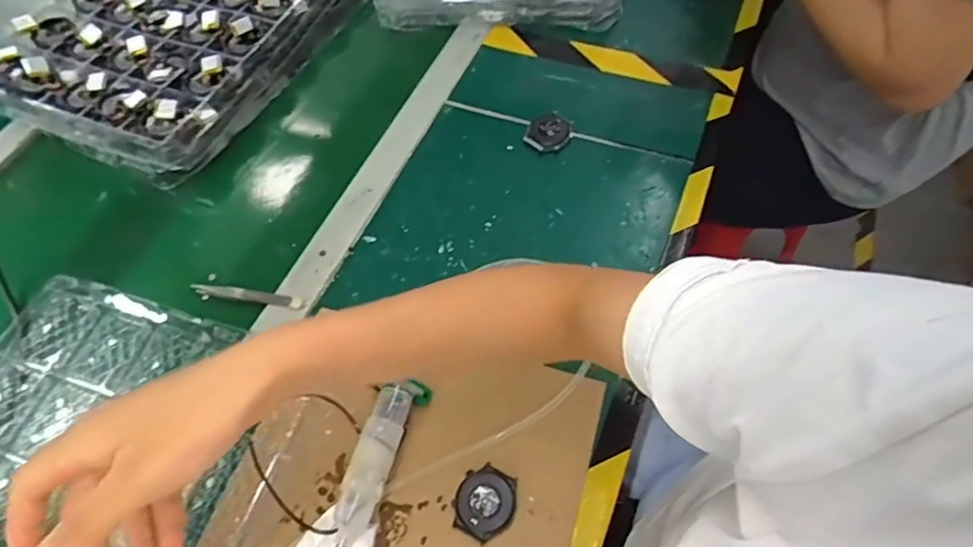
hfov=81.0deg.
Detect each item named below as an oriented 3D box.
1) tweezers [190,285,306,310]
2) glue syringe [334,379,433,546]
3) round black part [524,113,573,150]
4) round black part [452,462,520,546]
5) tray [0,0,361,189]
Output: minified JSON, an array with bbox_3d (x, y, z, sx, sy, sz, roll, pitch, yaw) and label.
[{"bbox_3d":[-0.224,0.020,0.529,0.116,0.004,0.014,8,60,9],"label":"tweezers"},{"bbox_3d":[-0.083,0.143,0.425,0.031,0.035,0.133,16,62,13],"label":"glue syringe"},{"bbox_3d":[0.066,-0.151,0.602,0.046,0.011,0.046,-2,59,3],"label":"round black part"},{"bbox_3d":[-0.001,0.167,0.416,0.045,0.015,0.049,-2,59,3],"label":"round black part"},{"bbox_3d":[-0.366,-0.325,0.718,0.302,0.061,0.436,22,63,16],"label":"tray"}]

